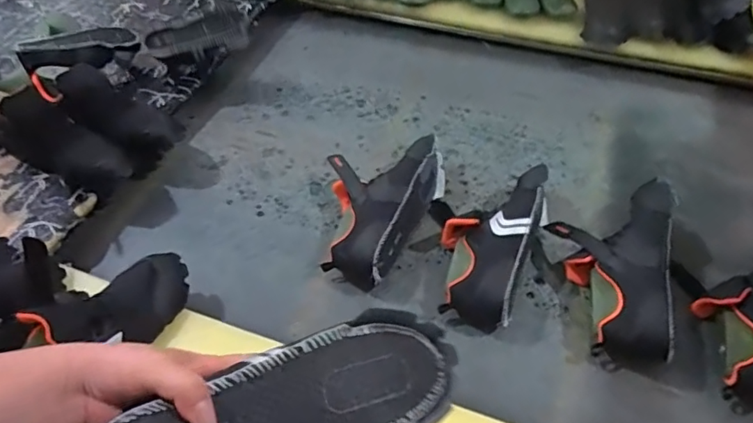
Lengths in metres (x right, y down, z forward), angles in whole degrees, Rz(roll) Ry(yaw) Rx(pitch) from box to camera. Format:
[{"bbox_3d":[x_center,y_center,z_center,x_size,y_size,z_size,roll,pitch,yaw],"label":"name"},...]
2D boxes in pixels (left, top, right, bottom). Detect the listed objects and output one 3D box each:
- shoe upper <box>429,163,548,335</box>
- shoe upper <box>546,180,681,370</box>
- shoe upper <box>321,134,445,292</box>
[{"bbox_3d":[0.156,0.030,0.768,0.139,0.086,0.258,20,57,17],"label":"shoe upper"},{"bbox_3d":[0.316,0.065,0.724,0.147,0.085,0.272,11,54,11],"label":"shoe upper"},{"bbox_3d":[0.017,0.001,0.798,0.176,0.085,0.235,-1,53,2],"label":"shoe upper"}]

